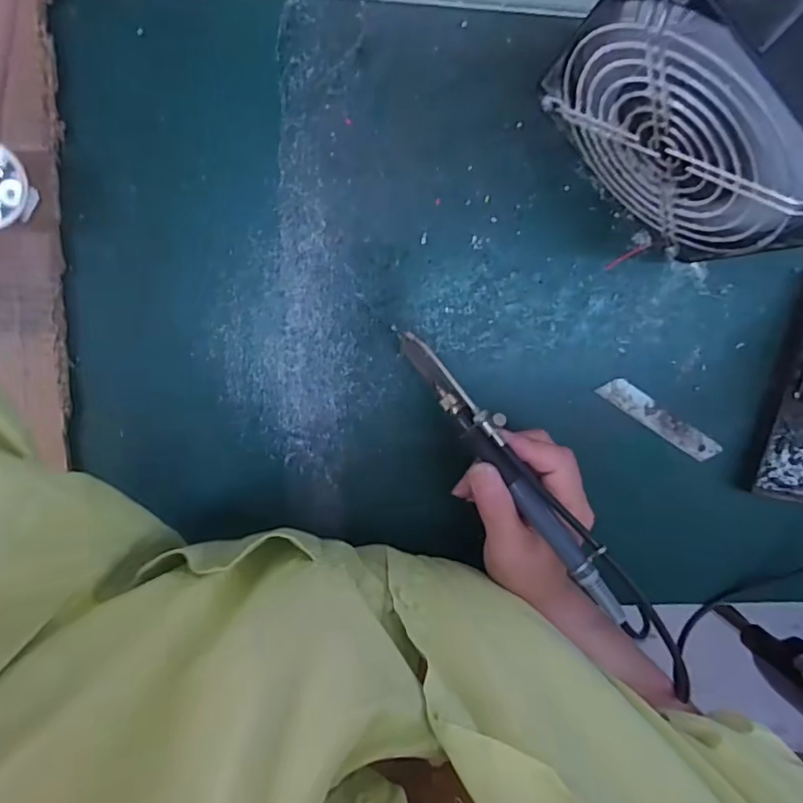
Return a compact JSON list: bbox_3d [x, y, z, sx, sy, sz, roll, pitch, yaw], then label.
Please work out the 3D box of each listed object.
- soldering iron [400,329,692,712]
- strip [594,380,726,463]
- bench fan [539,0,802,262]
[{"bbox_3d":[0.078,0.054,0.314,0.020,0.021,0.247,-39,82,2],"label":"soldering iron"},{"bbox_3d":[0.183,0.013,0.386,0.099,0.004,0.018,32,95,-8],"label":"strip"},{"bbox_3d":[0.153,-0.147,0.279,0.056,0.153,0.144,-44,99,2],"label":"bench fan"}]

